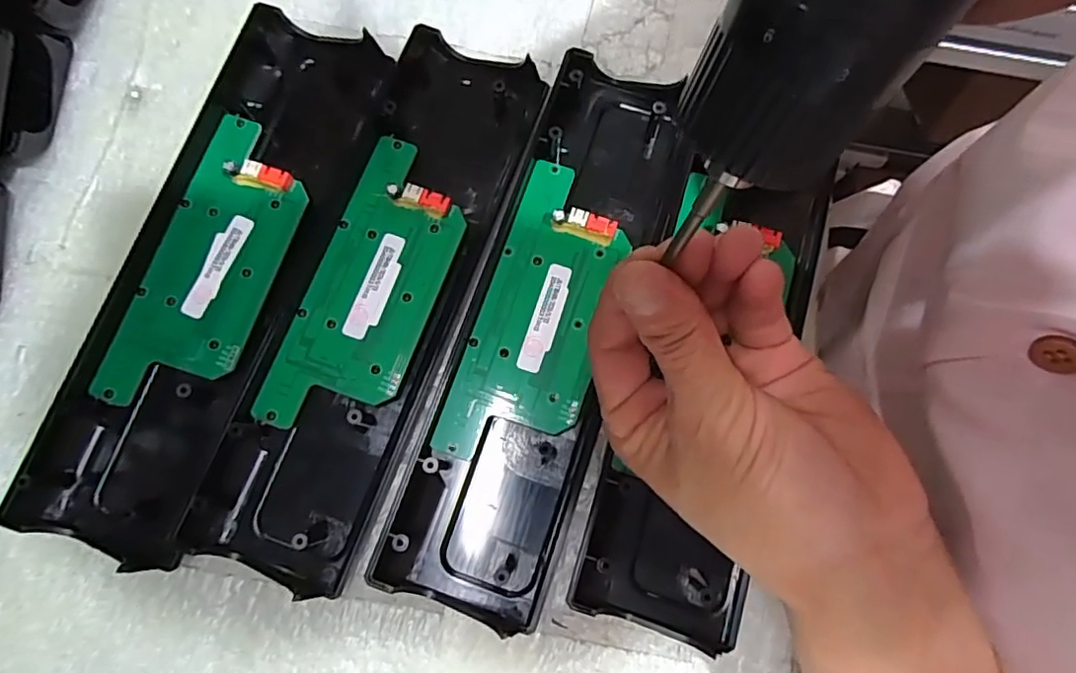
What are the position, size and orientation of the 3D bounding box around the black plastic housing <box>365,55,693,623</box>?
[{"bbox_3d":[0.004,-0.009,0.249,0.069,0.017,0.244,18,77,4],"label":"black plastic housing"}]

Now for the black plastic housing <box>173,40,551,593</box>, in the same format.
[{"bbox_3d":[-0.072,-0.022,0.250,0.067,0.016,0.244,19,77,4],"label":"black plastic housing"}]

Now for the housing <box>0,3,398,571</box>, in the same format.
[{"bbox_3d":[-0.143,-0.033,0.252,0.072,0.017,0.245,18,77,4],"label":"housing"}]

